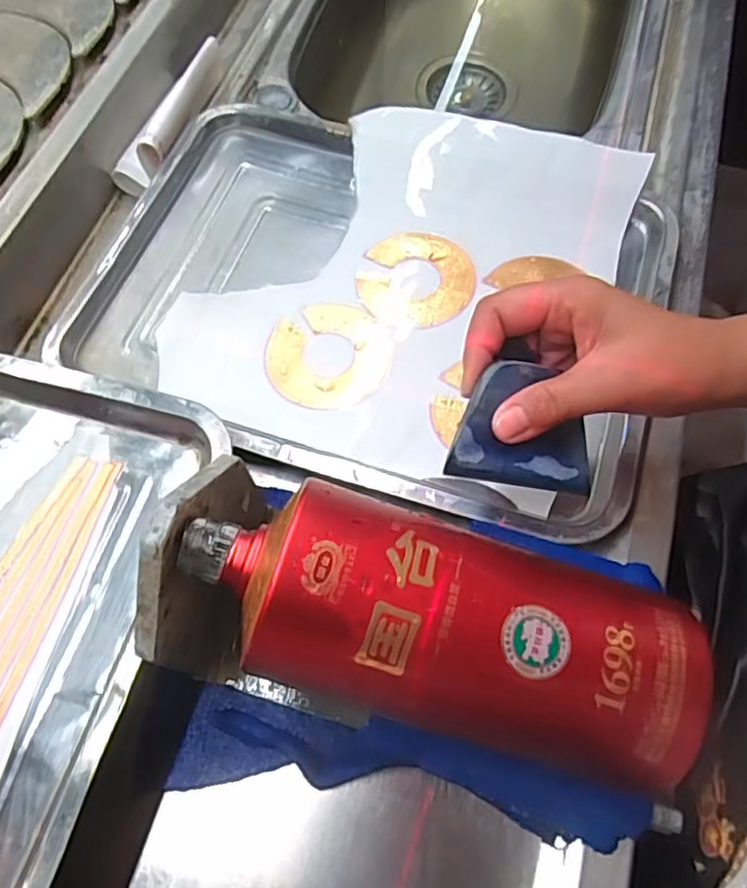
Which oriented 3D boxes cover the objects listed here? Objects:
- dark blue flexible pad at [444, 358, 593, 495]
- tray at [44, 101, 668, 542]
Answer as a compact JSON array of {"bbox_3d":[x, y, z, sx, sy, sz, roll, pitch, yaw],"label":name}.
[{"bbox_3d":[0.076,-0.008,0.311,0.073,0.006,0.058,10,92,-14],"label":"dark blue flexible pad"},{"bbox_3d":[0.000,-0.118,0.445,0.383,0.038,0.300,18,66,7],"label":"tray"}]

